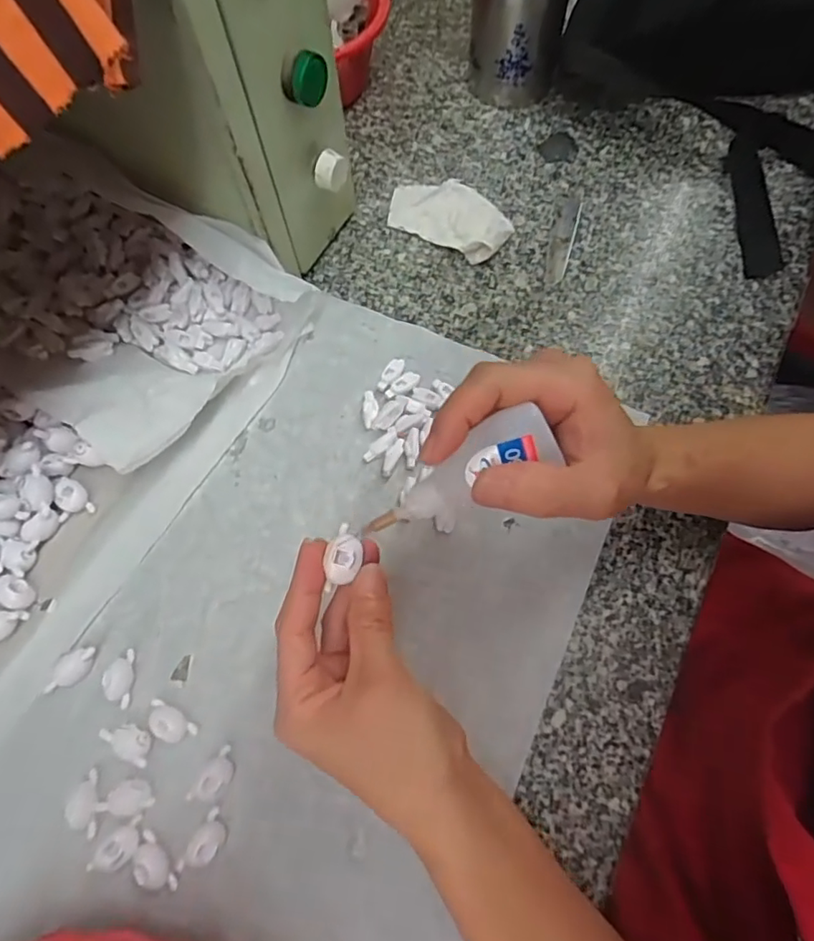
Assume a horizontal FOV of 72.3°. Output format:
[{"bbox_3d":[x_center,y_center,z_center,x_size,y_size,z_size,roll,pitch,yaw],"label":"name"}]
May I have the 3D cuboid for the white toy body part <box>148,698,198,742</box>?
[{"bbox_3d":[-0.142,0.150,0.332,0.032,0.013,0.016,25,71,11],"label":"white toy body part"}]

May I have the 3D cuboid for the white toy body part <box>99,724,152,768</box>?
[{"bbox_3d":[-0.165,0.160,0.329,0.030,0.009,0.018,18,70,8],"label":"white toy body part"}]

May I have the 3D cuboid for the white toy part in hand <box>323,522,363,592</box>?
[{"bbox_3d":[-0.031,0.042,0.272,0.016,0.006,0.032,5,70,4],"label":"white toy part in hand"}]

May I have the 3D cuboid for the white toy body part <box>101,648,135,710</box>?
[{"bbox_3d":[-0.177,0.127,0.342,0.015,0.010,0.033,5,68,3],"label":"white toy body part"}]

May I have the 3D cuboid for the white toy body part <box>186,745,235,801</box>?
[{"bbox_3d":[-0.111,0.178,0.320,0.015,0.014,0.032,33,73,13],"label":"white toy body part"}]

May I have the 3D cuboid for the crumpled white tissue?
[{"bbox_3d":[0.037,-0.219,0.472,0.108,0.018,0.064,30,72,12],"label":"crumpled white tissue"}]

